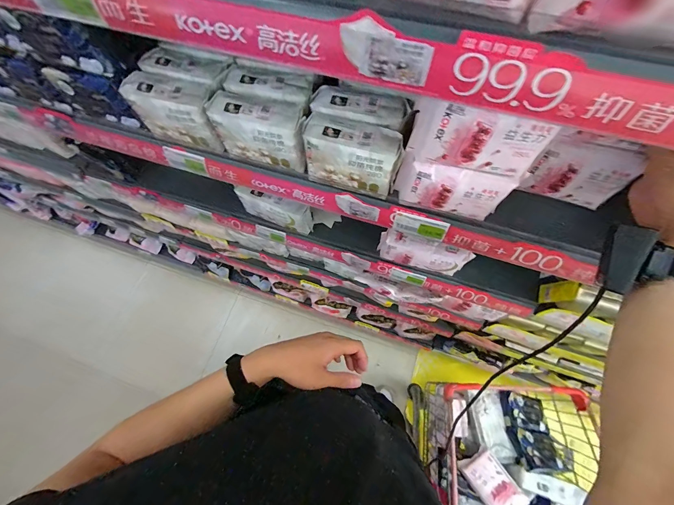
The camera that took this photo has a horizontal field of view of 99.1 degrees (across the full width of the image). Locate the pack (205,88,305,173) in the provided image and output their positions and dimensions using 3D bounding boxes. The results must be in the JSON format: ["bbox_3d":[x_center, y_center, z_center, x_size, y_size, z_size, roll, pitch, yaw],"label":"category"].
[{"bbox_3d":[-0.111,-0.177,0.428,0.138,0.089,0.056,21,71,9],"label":"pack"}]

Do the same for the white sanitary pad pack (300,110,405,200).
[{"bbox_3d":[0.019,-0.137,0.412,0.140,0.087,0.057,17,71,8],"label":"white sanitary pad pack"}]

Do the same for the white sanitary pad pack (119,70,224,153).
[{"bbox_3d":[-0.243,-0.216,0.449,0.132,0.088,0.054,16,71,8],"label":"white sanitary pad pack"}]

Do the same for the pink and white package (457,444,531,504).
[{"bbox_3d":[0.381,0.566,0.699,0.089,0.041,0.132,-34,72,-11],"label":"pink and white package"}]

